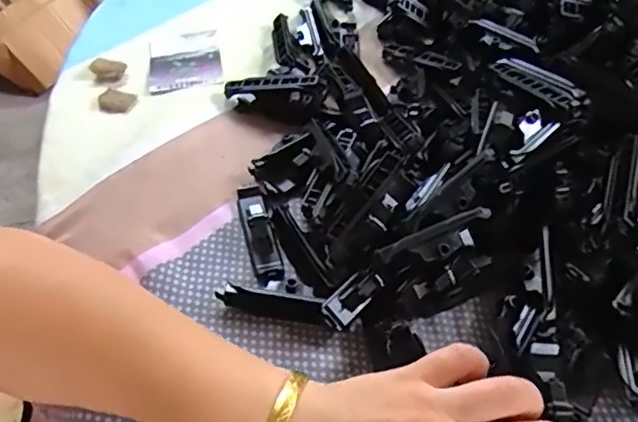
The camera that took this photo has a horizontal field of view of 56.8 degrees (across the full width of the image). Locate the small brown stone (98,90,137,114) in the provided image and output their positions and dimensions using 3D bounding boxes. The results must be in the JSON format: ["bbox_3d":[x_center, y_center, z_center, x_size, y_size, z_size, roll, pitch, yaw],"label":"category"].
[{"bbox_3d":[-0.162,-0.088,0.474,0.028,0.007,0.022,6,48,3],"label":"small brown stone"}]

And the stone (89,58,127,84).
[{"bbox_3d":[-0.179,-0.120,0.499,0.022,0.014,0.024,1,48,-1],"label":"stone"}]

